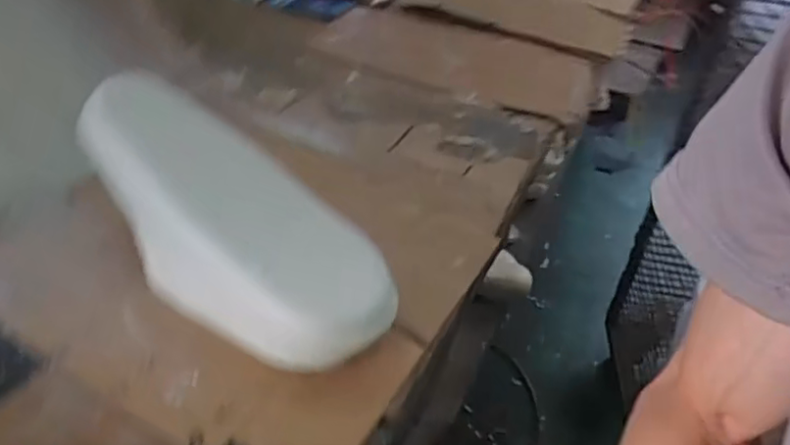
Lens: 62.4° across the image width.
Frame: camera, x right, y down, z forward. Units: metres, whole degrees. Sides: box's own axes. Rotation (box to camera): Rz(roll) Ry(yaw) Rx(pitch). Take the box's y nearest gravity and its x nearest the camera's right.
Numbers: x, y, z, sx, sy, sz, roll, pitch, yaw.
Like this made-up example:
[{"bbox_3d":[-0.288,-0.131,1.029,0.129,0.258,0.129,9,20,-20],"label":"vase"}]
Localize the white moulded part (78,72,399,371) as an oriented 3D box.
[{"bbox_3d":[-0.207,0.023,0.813,0.424,0.222,0.099,38,11,-1],"label":"white moulded part"}]

